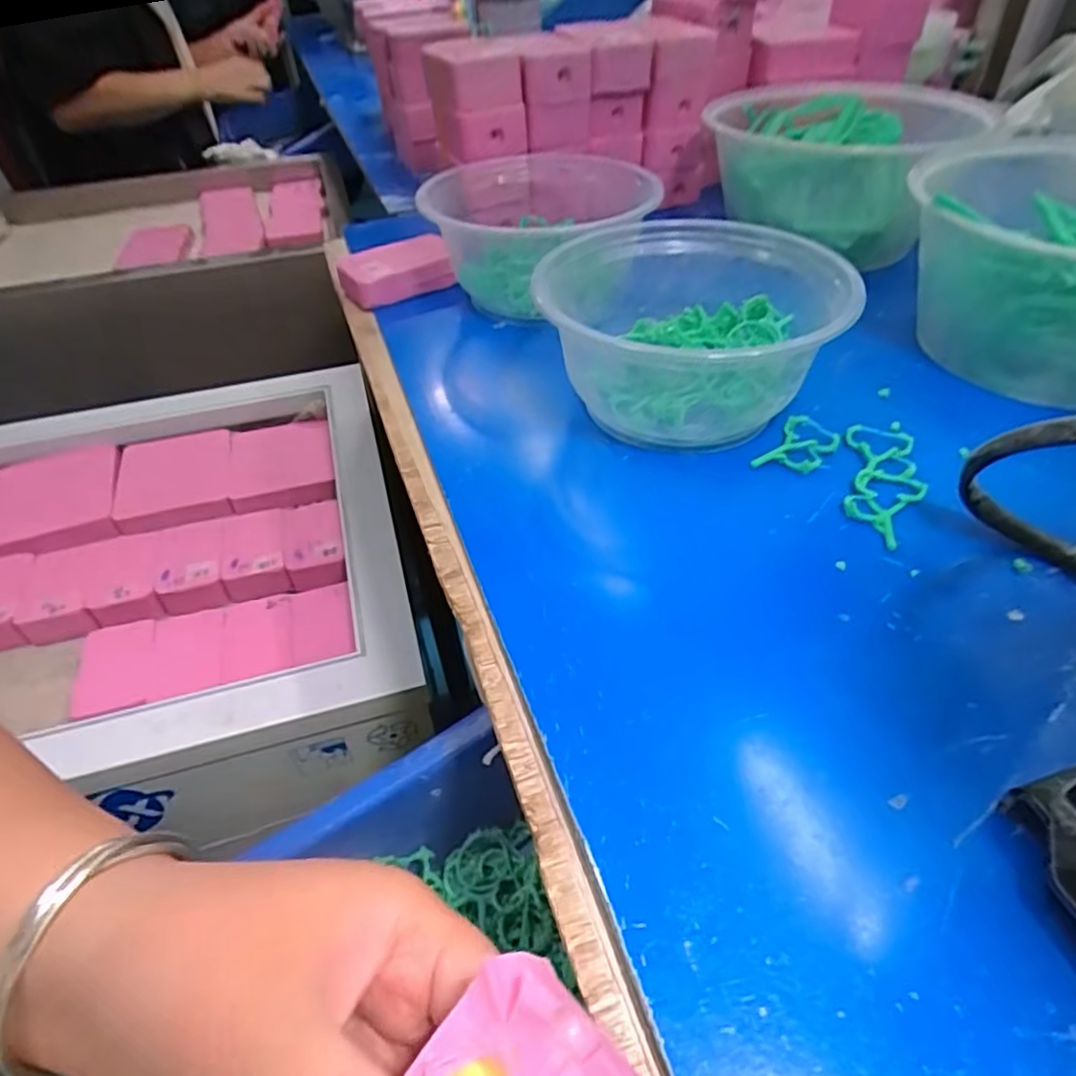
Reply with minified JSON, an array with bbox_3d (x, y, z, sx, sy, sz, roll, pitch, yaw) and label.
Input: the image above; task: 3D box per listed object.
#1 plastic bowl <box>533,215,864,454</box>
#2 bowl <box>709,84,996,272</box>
[{"bbox_3d":[0.072,-0.094,0.314,0.133,0.061,0.120,23,50,25],"label":"plastic bowl"},{"bbox_3d":[0.197,-0.249,0.445,0.156,0.070,0.162,-2,44,2],"label":"bowl"}]

